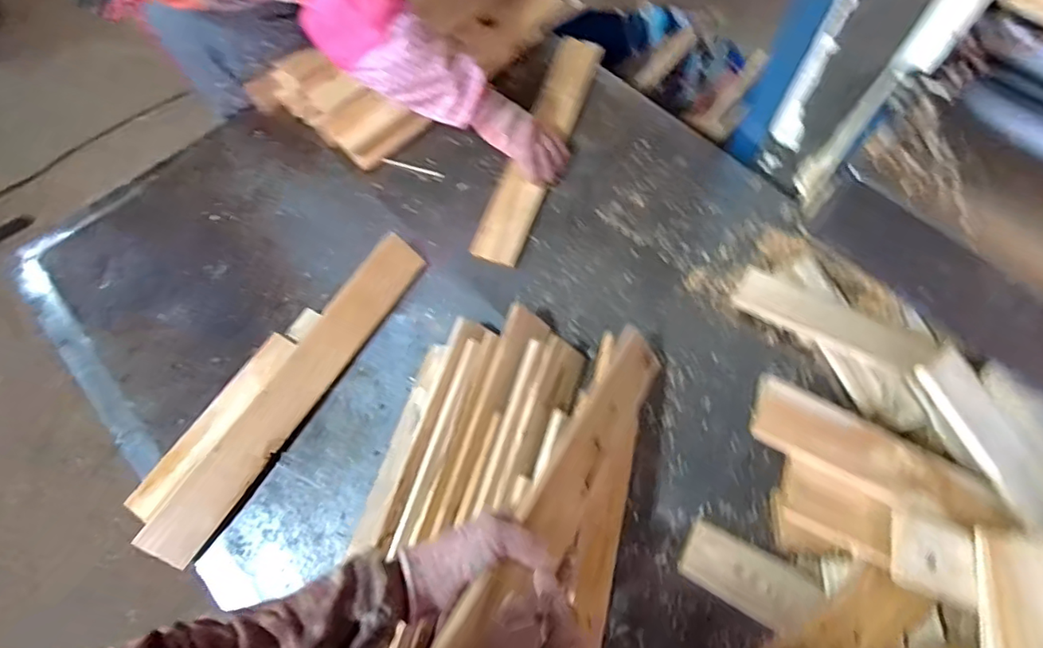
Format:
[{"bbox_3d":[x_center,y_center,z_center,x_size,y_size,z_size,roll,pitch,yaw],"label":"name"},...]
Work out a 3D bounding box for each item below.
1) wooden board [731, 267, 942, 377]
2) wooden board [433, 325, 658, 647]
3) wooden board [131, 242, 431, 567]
[{"bbox_3d":[0.443,-0.002,0.798,0.265,0.011,0.065,26,85,16],"label":"wooden board"},{"bbox_3d":[0.056,0.169,0.601,0.078,0.019,0.489,55,45,-15],"label":"wooden board"},{"bbox_3d":[-0.308,0.086,0.764,0.071,0.019,0.504,43,70,-25],"label":"wooden board"}]

